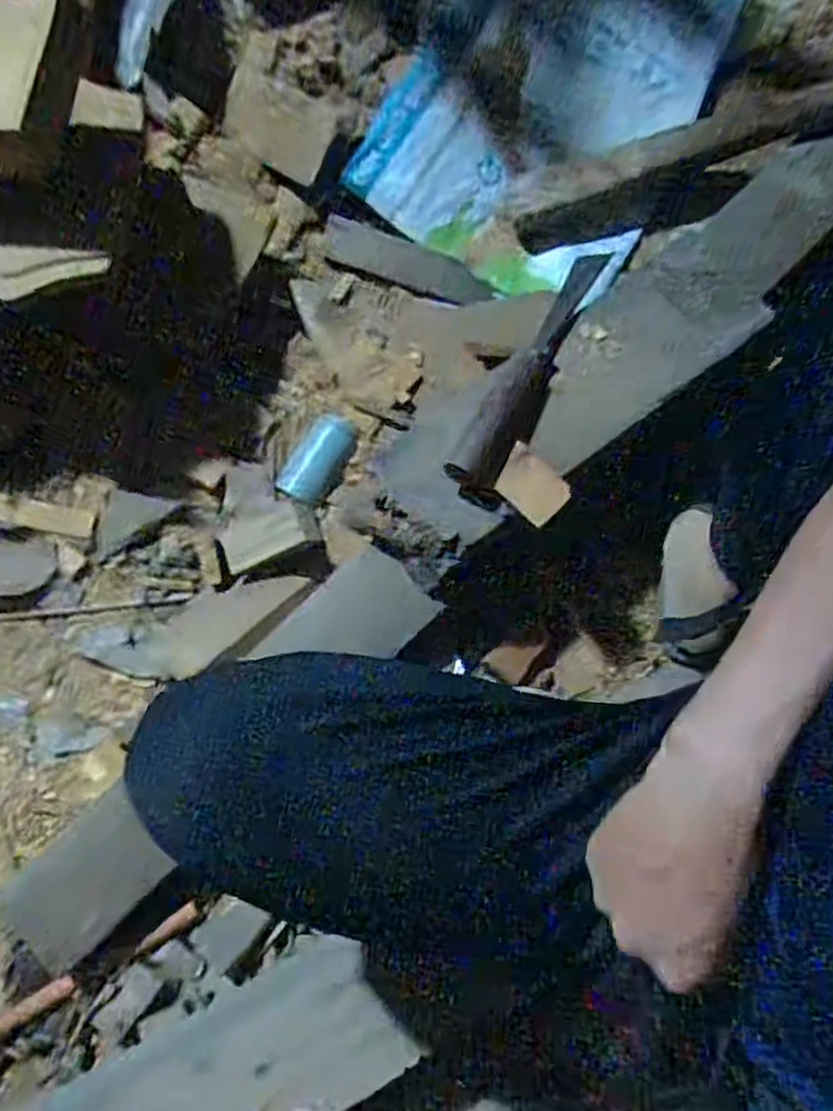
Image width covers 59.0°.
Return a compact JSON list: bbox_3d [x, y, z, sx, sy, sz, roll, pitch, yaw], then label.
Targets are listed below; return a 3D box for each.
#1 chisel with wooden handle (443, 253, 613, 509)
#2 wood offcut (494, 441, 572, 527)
[{"bbox_3d":[0.097,-0.159,0.660,0.053,0.056,0.251,25,77,5],"label":"chisel with wooden handle"},{"bbox_3d":[0.098,-0.060,0.630,0.062,0.004,0.045,39,92,-6],"label":"wood offcut"}]

